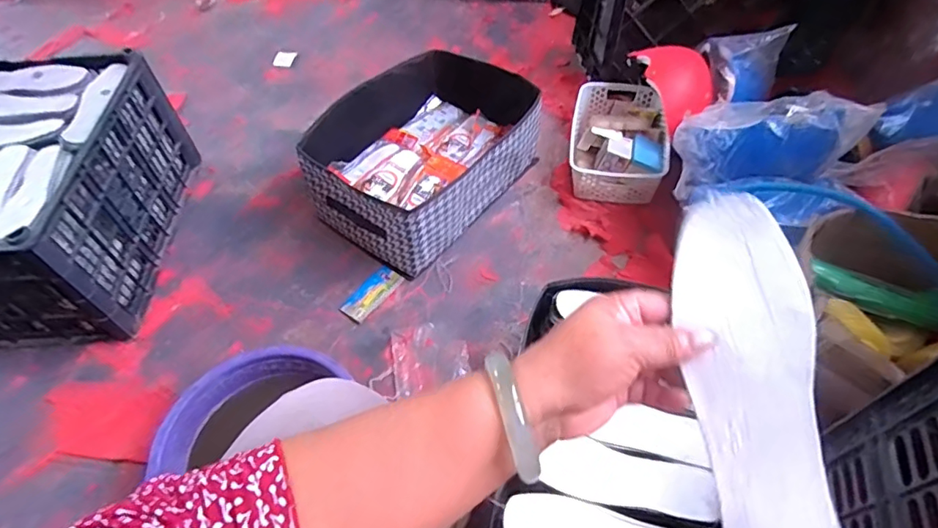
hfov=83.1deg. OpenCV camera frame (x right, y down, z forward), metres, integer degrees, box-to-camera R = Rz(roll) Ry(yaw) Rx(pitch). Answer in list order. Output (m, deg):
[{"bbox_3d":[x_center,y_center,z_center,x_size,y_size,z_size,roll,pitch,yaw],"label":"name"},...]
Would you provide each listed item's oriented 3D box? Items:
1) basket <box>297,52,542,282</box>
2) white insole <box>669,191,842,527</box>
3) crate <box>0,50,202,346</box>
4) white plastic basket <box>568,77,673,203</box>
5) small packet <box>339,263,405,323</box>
[{"bbox_3d":[-0.081,-0.235,1.074,0.322,0.162,0.459,30,61,22],"label":"basket"},{"bbox_3d":[0.164,0.077,0.297,0.068,0.013,0.233,-14,75,26],"label":"white insole"},{"bbox_3d":[-0.791,-0.125,0.987,0.369,0.271,0.469,-2,54,1],"label":"crate"},{"bbox_3d":[0.323,-0.268,1.142,0.194,0.091,0.311,8,55,9],"label":"white plastic basket"},{"bbox_3d":[-0.182,0.054,0.990,0.058,0.012,0.120,31,61,22],"label":"small packet"}]

